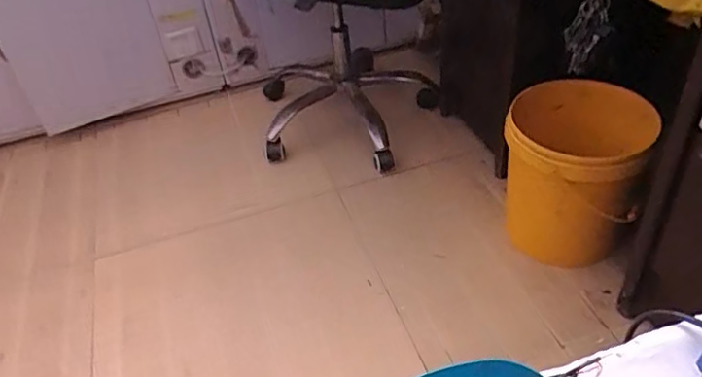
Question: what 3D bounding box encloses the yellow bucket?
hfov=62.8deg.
[{"bbox_3d":[0.440,-0.029,1.176,0.236,0.292,0.246,-4,41,4],"label":"yellow bucket"}]

